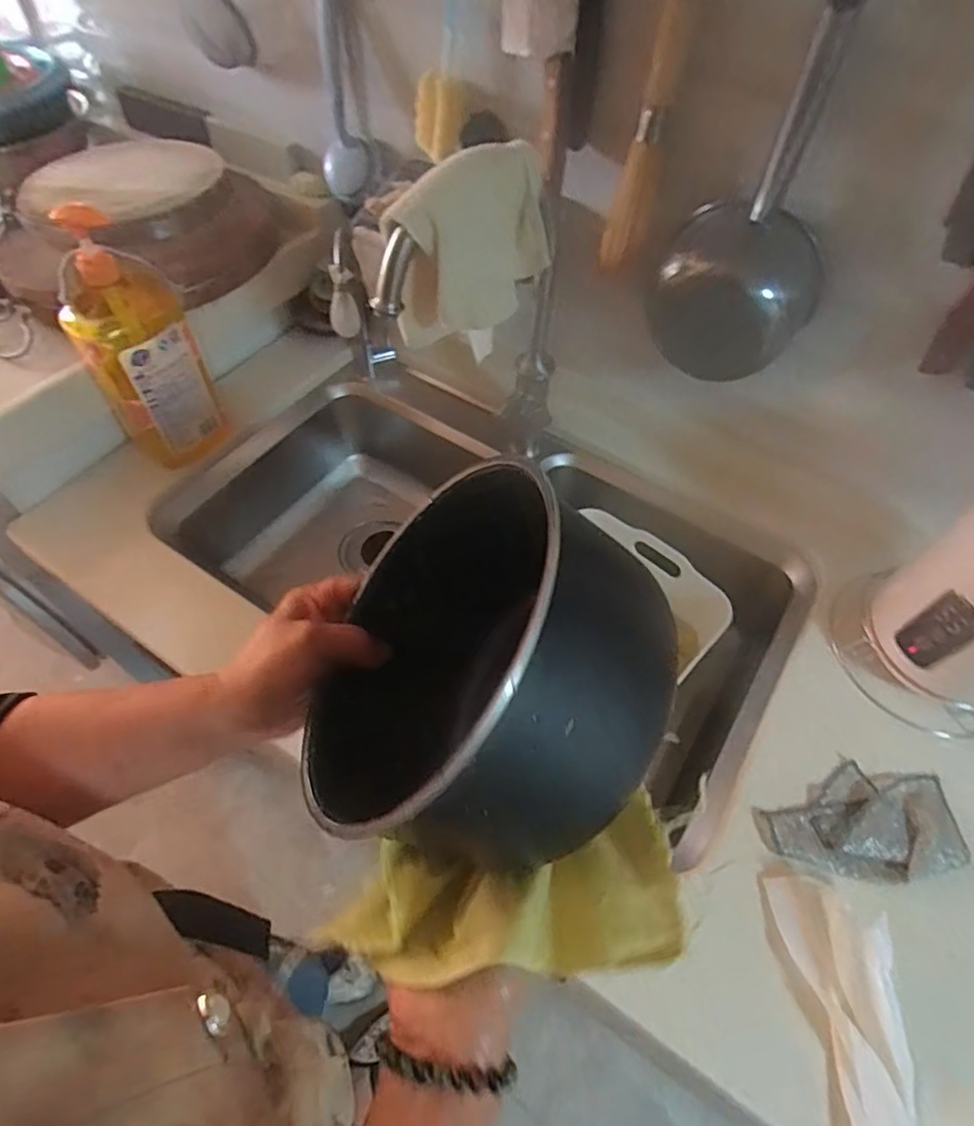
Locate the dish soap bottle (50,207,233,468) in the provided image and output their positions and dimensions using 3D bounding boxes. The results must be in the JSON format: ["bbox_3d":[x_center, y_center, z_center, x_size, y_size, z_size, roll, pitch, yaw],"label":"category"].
[{"bbox_3d":[-0.381,-0.223,0.693,0.114,0.252,0.058,-26,60,-19],"label":"dish soap bottle"}]

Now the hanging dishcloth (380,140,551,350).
[{"bbox_3d":[-0.015,-0.280,0.563,0.151,0.160,0.045,-29,61,-20],"label":"hanging dishcloth"}]

